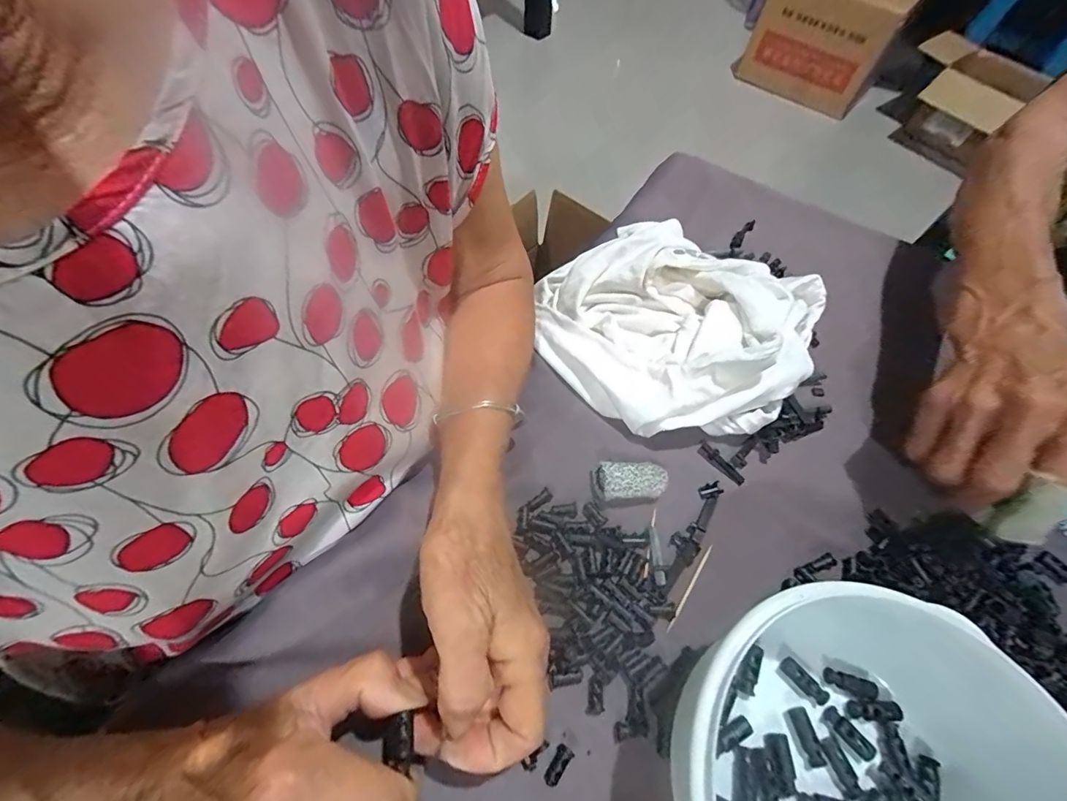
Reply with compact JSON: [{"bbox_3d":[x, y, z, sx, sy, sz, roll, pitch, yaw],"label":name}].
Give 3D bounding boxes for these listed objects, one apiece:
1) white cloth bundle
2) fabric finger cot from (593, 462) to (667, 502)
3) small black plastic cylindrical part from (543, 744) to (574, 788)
[{"bbox_3d":[0.102,-0.063,0.343,0.192,0.063,0.166,40,65,20],"label":"white cloth bundle"},{"bbox_3d":[0.064,0.052,0.297,0.045,0.016,0.025,-5,59,-5],"label":"fabric finger cot"},{"bbox_3d":[0.012,0.181,0.225,0.008,0.006,0.018,30,62,16],"label":"small black plastic cylindrical part"}]

